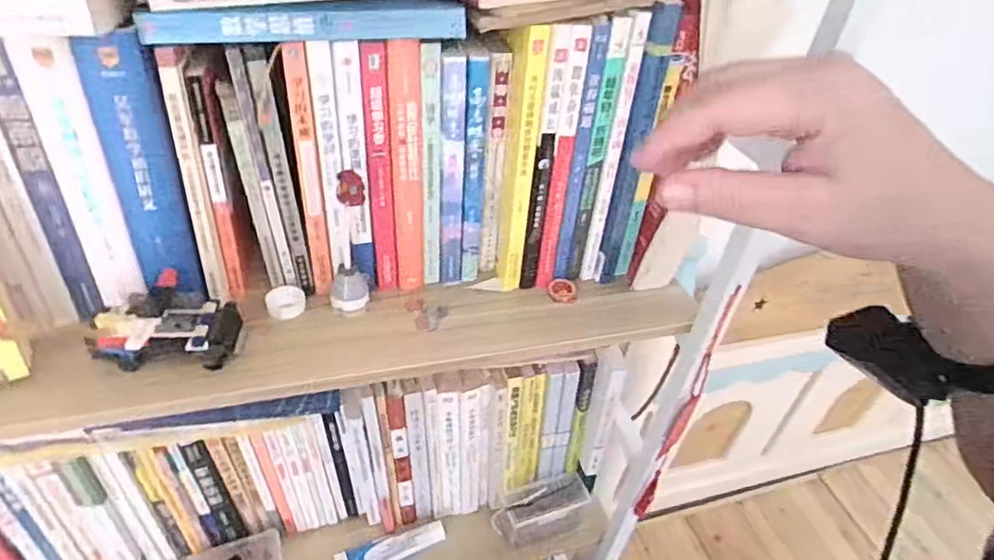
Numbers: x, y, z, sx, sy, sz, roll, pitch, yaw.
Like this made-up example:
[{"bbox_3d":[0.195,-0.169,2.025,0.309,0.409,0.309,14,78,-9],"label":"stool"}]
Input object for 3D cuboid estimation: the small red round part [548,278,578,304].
[{"bbox_3d":[0.060,0.010,0.541,0.025,0.015,0.017,2,39,-7],"label":"small red round part"}]

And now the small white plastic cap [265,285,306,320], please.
[{"bbox_3d":[-0.171,0.018,0.485,0.030,0.018,0.020,-10,42,-21],"label":"small white plastic cap"}]

